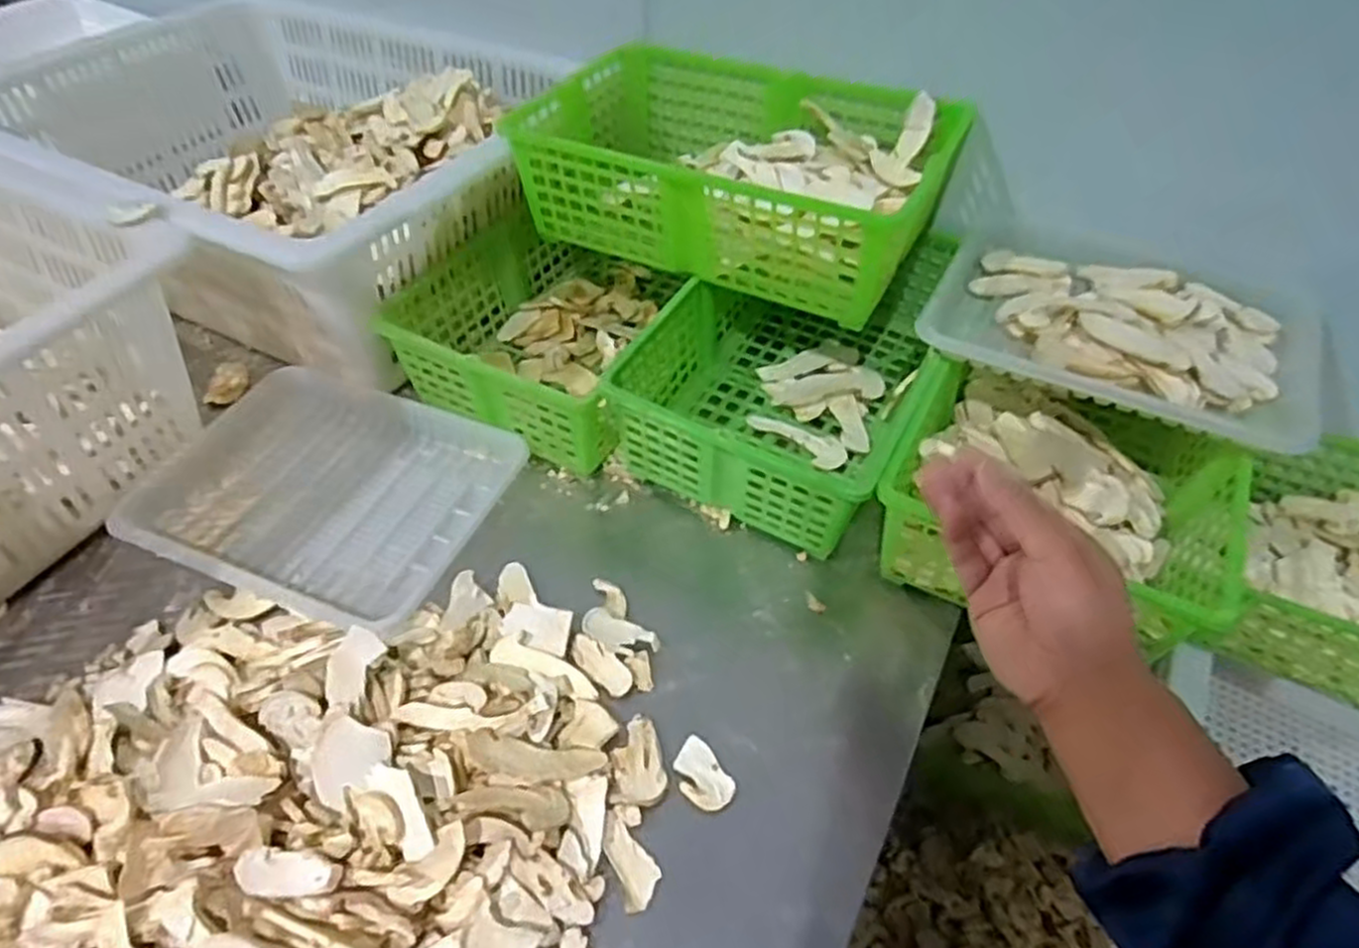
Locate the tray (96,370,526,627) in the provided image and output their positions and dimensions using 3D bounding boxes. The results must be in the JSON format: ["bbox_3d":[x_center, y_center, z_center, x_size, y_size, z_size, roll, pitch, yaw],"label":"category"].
[{"bbox_3d":[-0.280,0.010,0.620,0.255,0.034,0.200,17,52,12],"label":"tray"}]

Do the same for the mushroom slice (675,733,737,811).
[{"bbox_3d":[0.014,0.186,0.479,0.029,0.005,0.043,-31,58,-25],"label":"mushroom slice"}]

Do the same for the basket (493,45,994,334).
[{"bbox_3d":[0.042,-0.265,0.674,0.348,0.096,0.214,22,51,17],"label":"basket"}]

